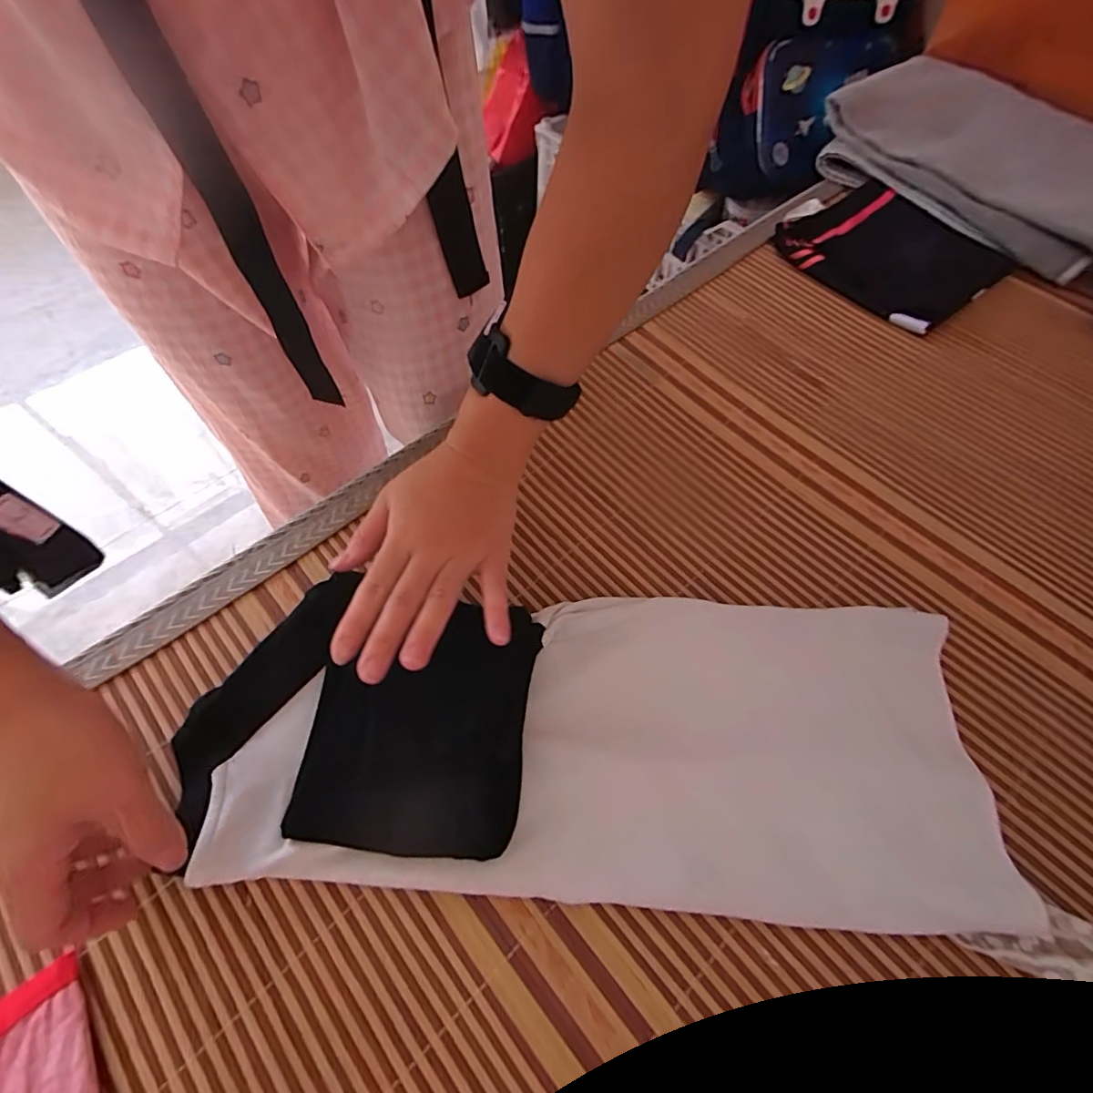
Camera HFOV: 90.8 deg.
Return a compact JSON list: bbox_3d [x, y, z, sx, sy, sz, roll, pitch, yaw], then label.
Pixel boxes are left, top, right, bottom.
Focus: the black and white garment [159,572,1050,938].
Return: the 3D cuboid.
[{"bbox_3d":[0.021,0.116,0.323,0.453,0.032,0.177,0,60,1],"label":"black and white garment"}]

